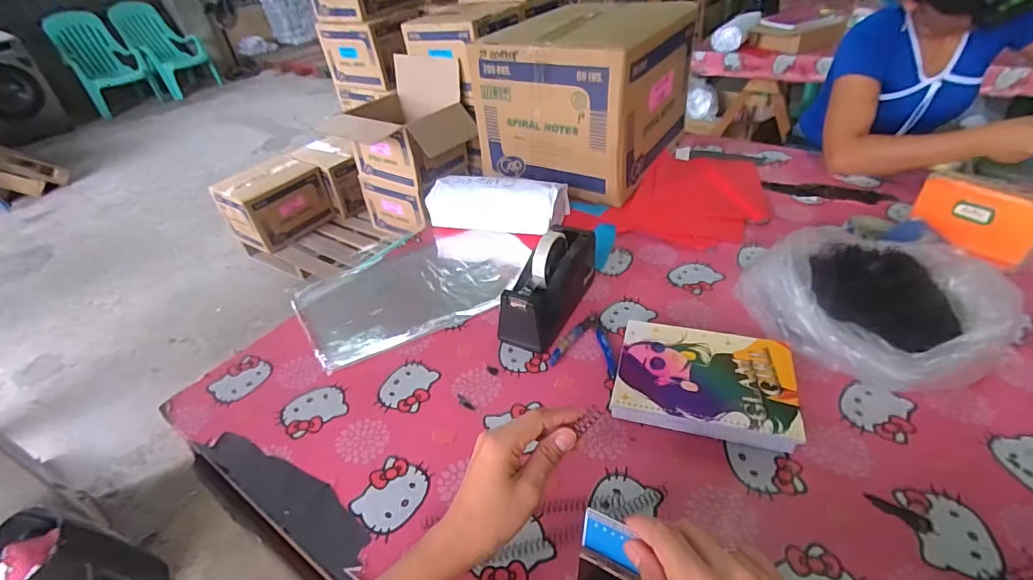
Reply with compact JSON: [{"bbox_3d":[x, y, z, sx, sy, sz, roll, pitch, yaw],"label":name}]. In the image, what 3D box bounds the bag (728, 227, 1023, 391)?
[{"bbox_3d":[0.467,0.010,0.618,0.243,0.124,0.254,-15,40,-12],"label":"bag"}]

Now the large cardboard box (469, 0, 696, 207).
[{"bbox_3d":[0.153,-0.432,1.064,0.349,0.284,0.393,19,45,27],"label":"large cardboard box"}]

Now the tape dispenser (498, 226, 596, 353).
[{"bbox_3d":[0.050,-0.013,0.705,0.069,0.114,0.204,15,43,23],"label":"tape dispenser"}]

